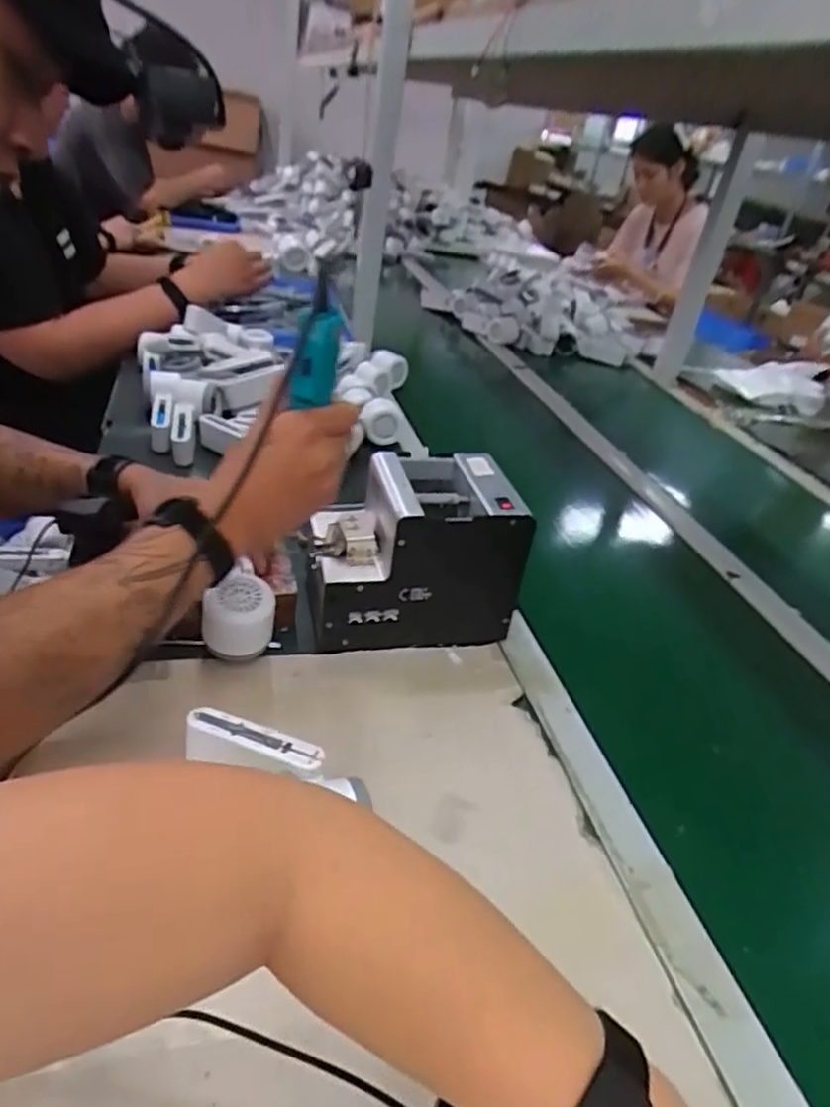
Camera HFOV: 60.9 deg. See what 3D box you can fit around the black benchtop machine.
[{"bbox_3d":[-0.005,-0.005,0.678,0.184,0.145,0.127,-1,33,-16],"label":"black benchtop machine"}]

